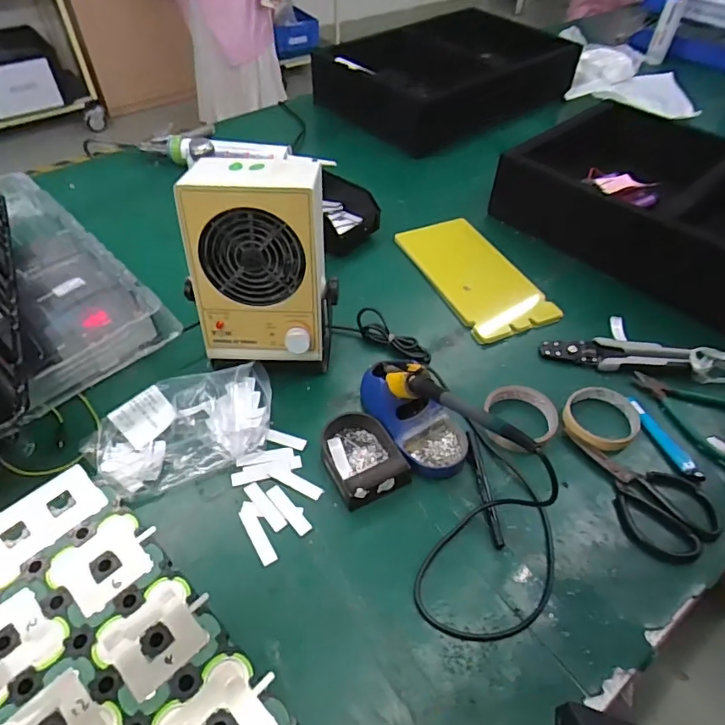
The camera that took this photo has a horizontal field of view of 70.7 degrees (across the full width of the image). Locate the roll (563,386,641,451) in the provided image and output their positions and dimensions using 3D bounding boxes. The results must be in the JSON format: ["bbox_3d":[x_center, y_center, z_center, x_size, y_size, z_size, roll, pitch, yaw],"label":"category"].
[{"bbox_3d":[0.292,0.063,0.620,0.083,0.027,0.089,0,48,0],"label":"roll"}]

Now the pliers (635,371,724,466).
[{"bbox_3d":[0.409,0.061,0.636,0.145,0.025,0.087,33,56,25],"label":"pliers"}]

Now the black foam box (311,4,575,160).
[{"bbox_3d":[0.205,-0.673,1.215,0.554,0.132,0.402,-27,54,-22],"label":"black foam box"}]

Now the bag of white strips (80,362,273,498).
[{"bbox_3d":[-0.205,0.071,0.590,0.214,0.049,0.115,-21,52,-18],"label":"bag of white strips"}]

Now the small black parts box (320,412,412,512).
[{"bbox_3d":[-0.003,0.103,0.575,0.078,0.035,0.107,-22,52,-20],"label":"small black parts box"}]

